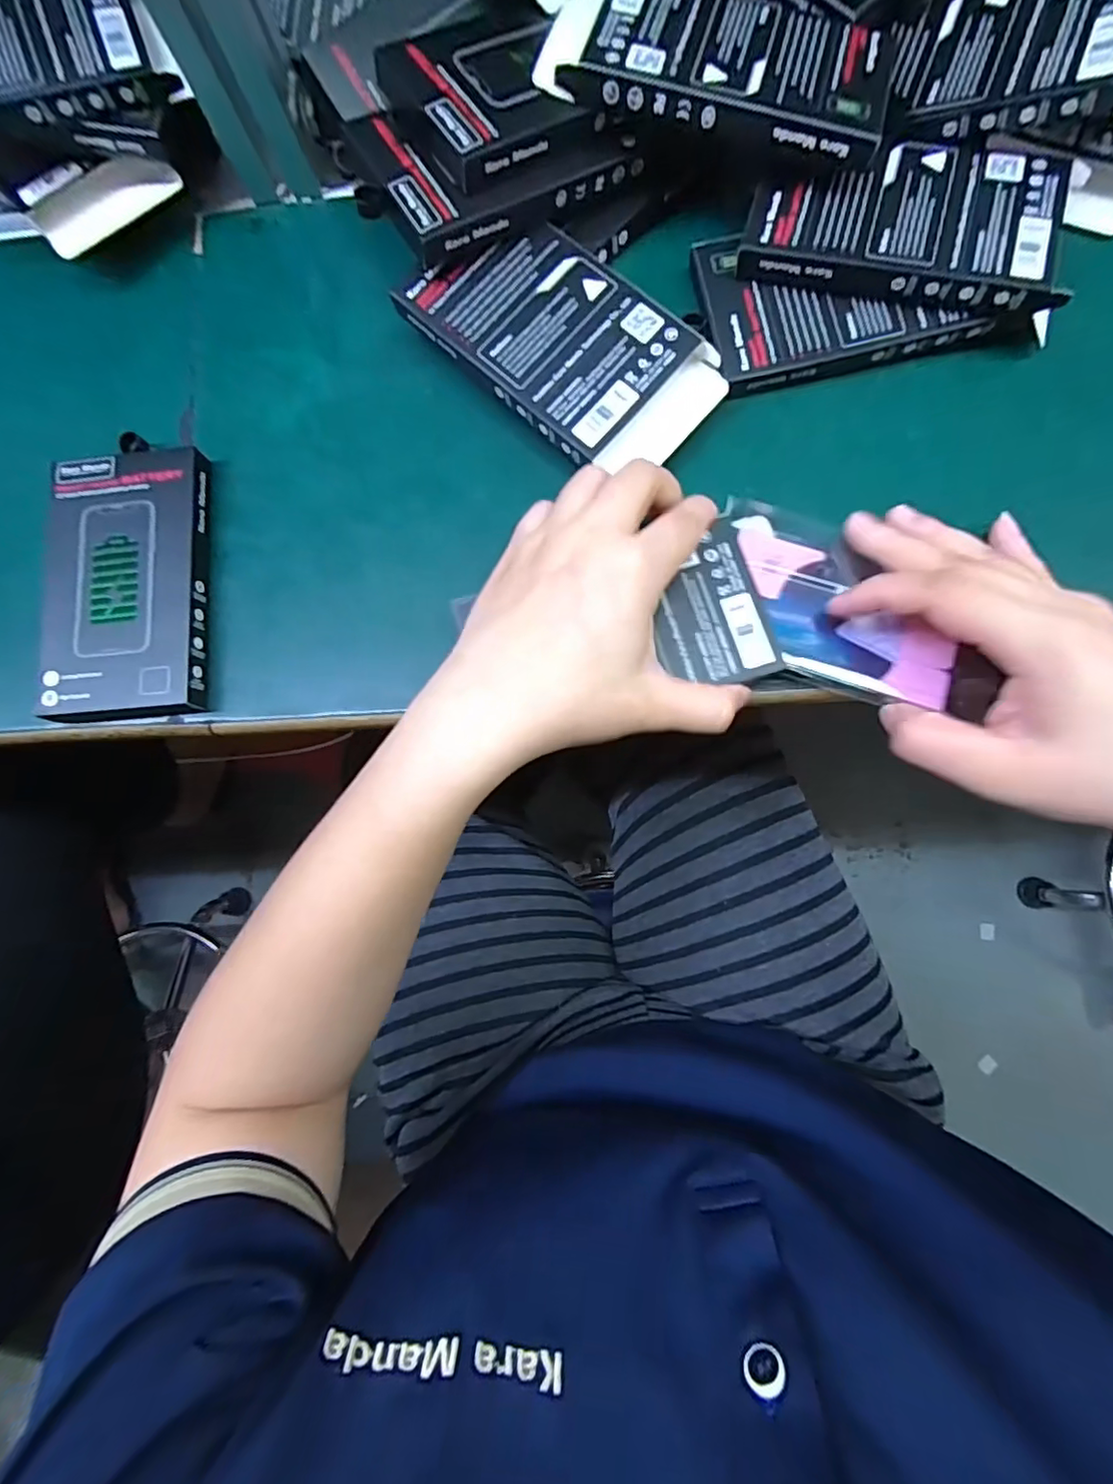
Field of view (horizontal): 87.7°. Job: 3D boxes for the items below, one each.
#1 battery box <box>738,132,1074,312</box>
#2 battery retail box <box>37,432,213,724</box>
[{"bbox_3d":[0.160,-0.243,0.270,0.133,0.020,0.077,14,83,7],"label":"battery box"},{"bbox_3d":[-0.213,-0.081,0.289,0.073,0.020,0.141,-4,82,4],"label":"battery retail box"}]

